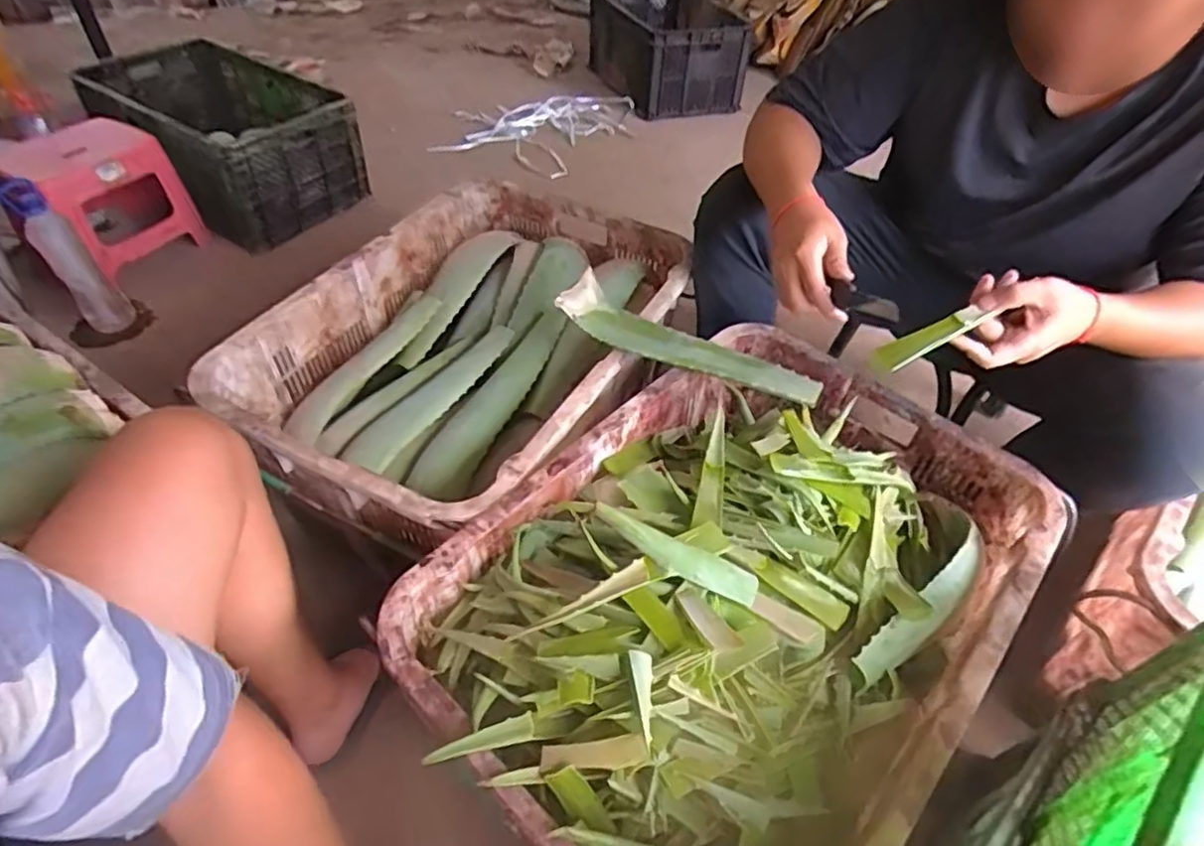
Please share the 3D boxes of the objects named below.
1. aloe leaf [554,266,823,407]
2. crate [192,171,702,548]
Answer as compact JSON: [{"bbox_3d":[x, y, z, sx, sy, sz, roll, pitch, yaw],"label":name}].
[{"bbox_3d":[0.109,-0.106,0.887,0.366,0.033,0.087,25,50,19],"label":"aloe leaf"},{"bbox_3d":[-0.184,-0.131,1.017,0.485,0.174,0.673,24,50,19],"label":"crate"}]

